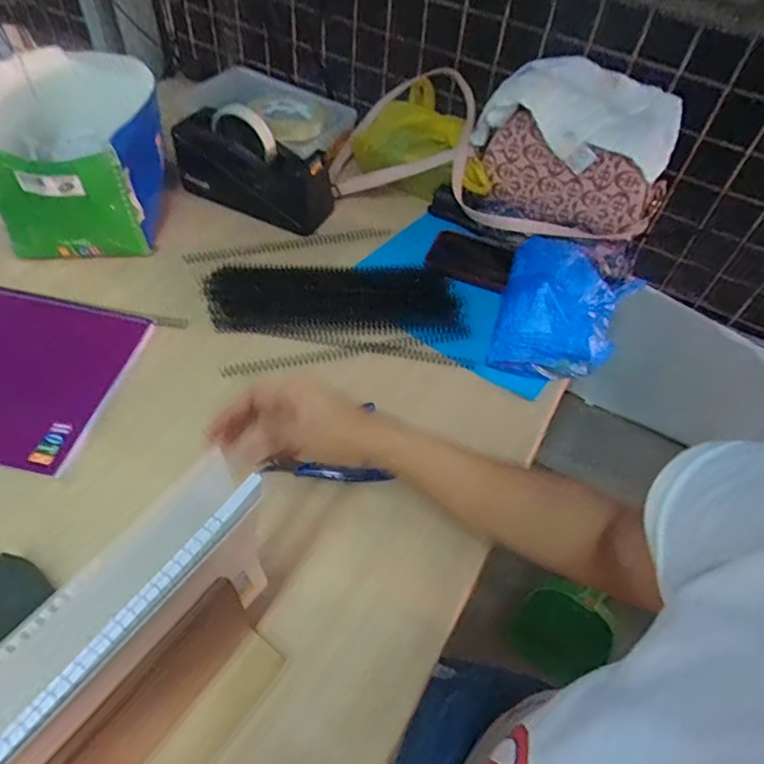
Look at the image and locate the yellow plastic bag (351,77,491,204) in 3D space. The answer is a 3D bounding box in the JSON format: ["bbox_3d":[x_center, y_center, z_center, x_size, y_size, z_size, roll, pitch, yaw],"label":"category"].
[{"bbox_3d":[0.054,-0.339,0.796,0.146,0.112,0.187,-10,53,-13],"label":"yellow plastic bag"}]

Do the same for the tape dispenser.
[{"bbox_3d":[-0.174,-0.299,0.738,0.216,0.105,0.090,31,55,18],"label":"tape dispenser"}]

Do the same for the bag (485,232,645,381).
[{"bbox_3d":[0.218,-0.091,0.631,0.151,0.081,0.204,19,52,9],"label":"bag"}]

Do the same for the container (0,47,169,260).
[{"bbox_3d":[-0.391,-0.290,0.697,0.208,0.137,0.264,0,52,-6],"label":"container"}]

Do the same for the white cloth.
[{"bbox_3d":[0.250,-0.331,0.681,0.243,0.106,0.087,19,52,9],"label":"white cloth"}]

